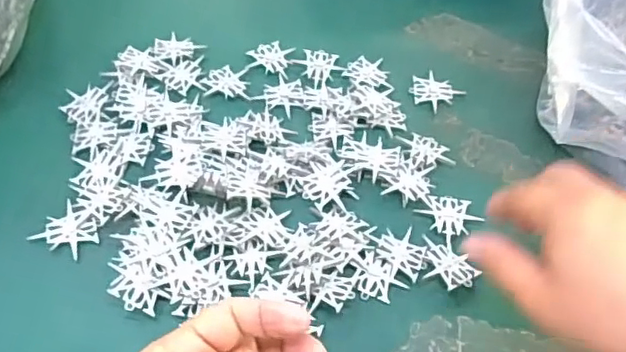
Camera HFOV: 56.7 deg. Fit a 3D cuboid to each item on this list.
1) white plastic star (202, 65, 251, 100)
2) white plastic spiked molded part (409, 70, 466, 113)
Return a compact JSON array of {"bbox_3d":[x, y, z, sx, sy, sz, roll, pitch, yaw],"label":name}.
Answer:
[{"bbox_3d":[-0.063,-0.070,0.428,0.034,0.004,0.030,2,57,-2],"label":"white plastic star"},{"bbox_3d":[0.090,-0.064,0.435,0.035,0.004,0.036,2,57,-3],"label":"white plastic spiked molded part"}]

